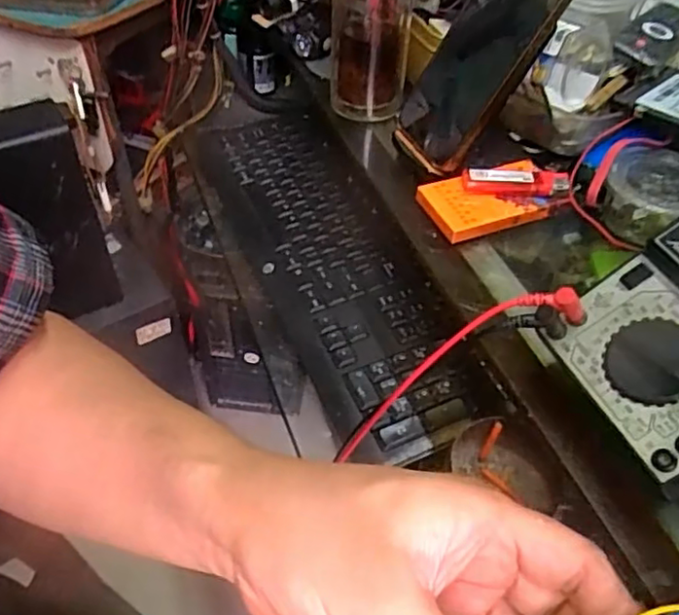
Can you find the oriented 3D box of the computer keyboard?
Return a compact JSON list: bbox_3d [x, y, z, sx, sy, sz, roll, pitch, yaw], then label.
[{"bbox_3d":[-0.021,-0.067,0.626,0.150,0.029,0.473,-16,50,-16],"label":"computer keyboard"}]

